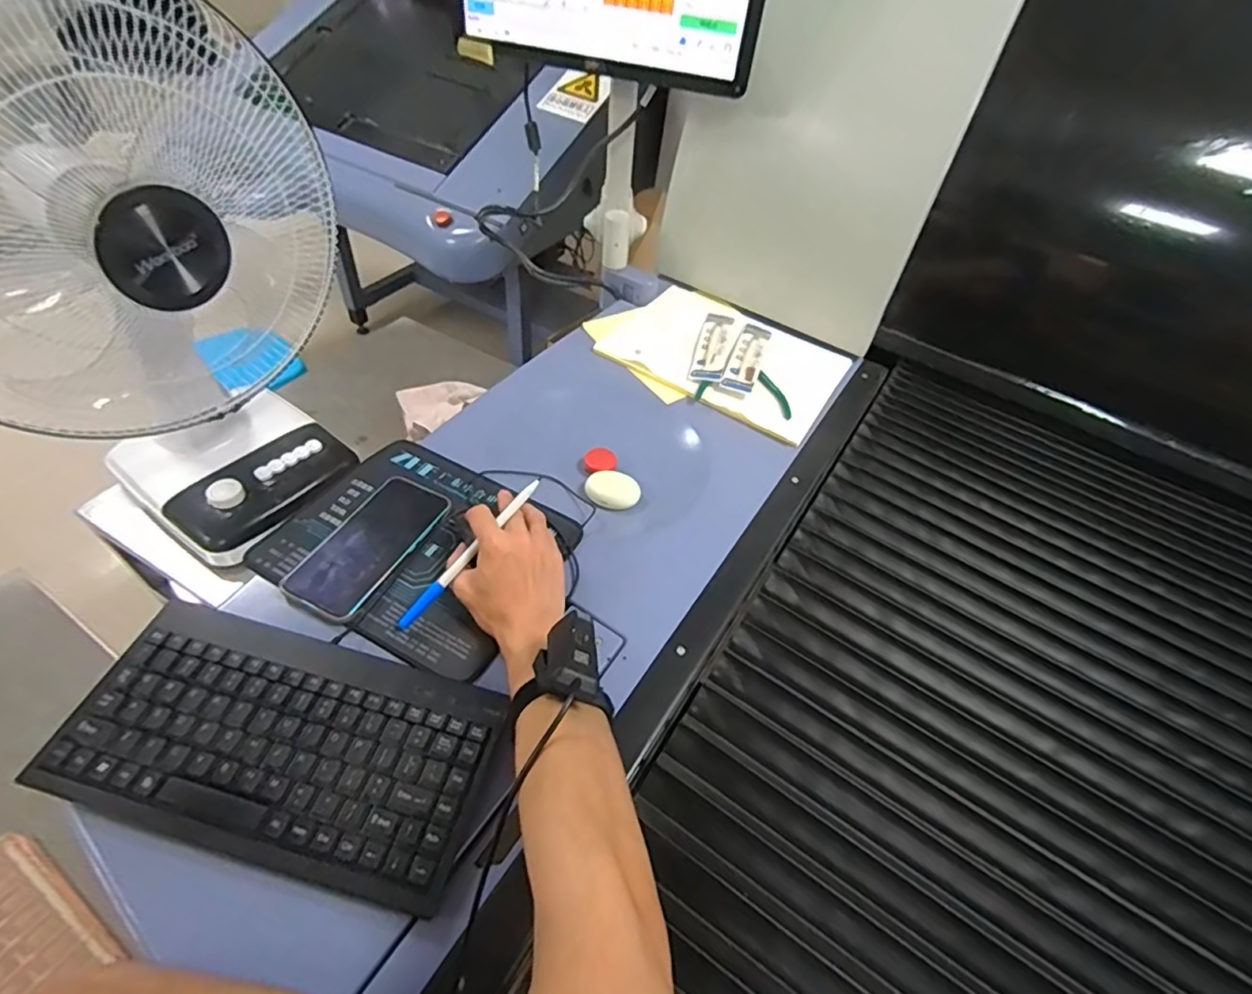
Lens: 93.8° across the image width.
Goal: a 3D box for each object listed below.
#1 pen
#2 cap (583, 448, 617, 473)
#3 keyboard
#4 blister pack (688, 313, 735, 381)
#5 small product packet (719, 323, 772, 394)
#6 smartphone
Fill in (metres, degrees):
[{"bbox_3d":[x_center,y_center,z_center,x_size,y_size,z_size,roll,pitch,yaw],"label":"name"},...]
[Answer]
[{"bbox_3d":[-0.138,0.049,0.523,0.011,0.007,0.173,36,76,23],"label":"pen"},{"bbox_3d":[-0.032,-0.044,0.716,0.040,0.010,0.034,-8,50,-15],"label":"cap"},{"bbox_3d":[-0.245,0.177,0.427,0.291,0.024,0.144,15,48,5],"label":"keyboard"},{"bbox_3d":[0.127,-0.221,0.844,0.045,0.009,0.176,15,48,5],"label":"blister pack"},{"bbox_3d":[0.176,-0.204,0.834,0.043,0.011,0.179,20,49,9],"label":"small product packet"},{"bbox_3d":[-0.244,0.045,0.562,0.076,0.016,0.161,24,50,13],"label":"smartphone"}]

